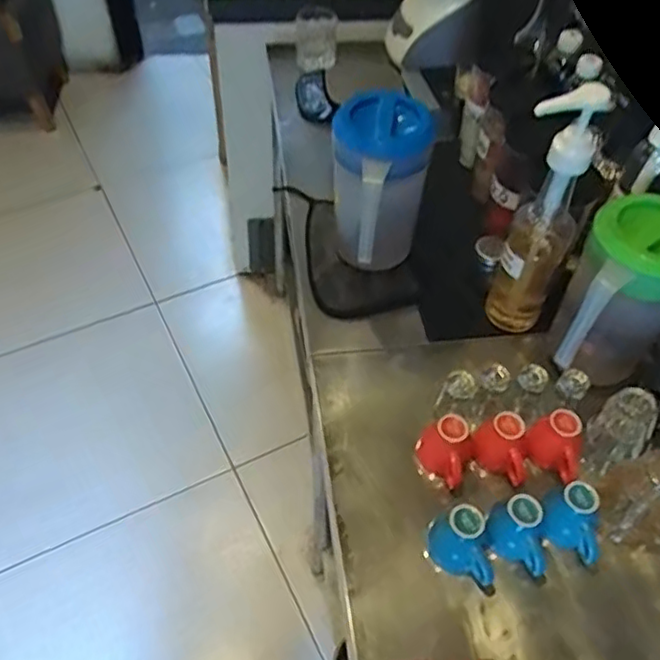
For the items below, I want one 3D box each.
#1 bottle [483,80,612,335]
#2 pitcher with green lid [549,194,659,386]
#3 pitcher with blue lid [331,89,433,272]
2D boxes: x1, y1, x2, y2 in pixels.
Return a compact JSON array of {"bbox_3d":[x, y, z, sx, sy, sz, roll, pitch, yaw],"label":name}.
[{"bbox_3d":[0.256,-0.127,0.761,0.072,0.351,0.064,30,57,21],"label":"bottle"},{"bbox_3d":[0.335,-0.025,0.745,0.116,0.211,0.146,30,57,21],"label":"pitcher with green lid"},{"bbox_3d":[0.060,-0.168,0.846,0.117,0.227,0.144,6,51,3],"label":"pitcher with blue lid"}]

